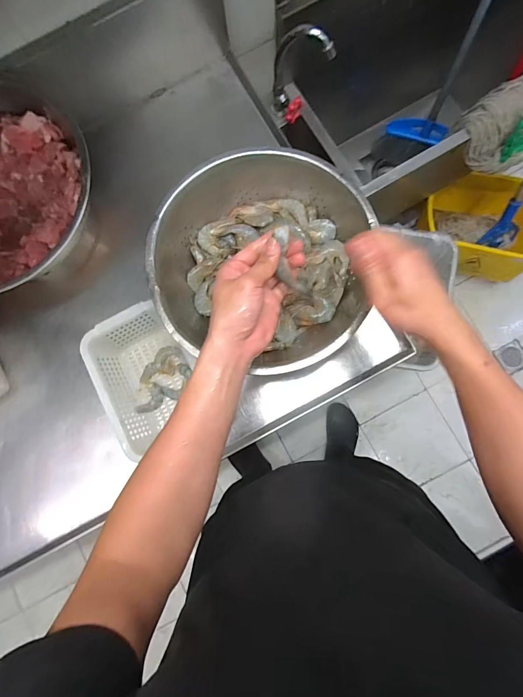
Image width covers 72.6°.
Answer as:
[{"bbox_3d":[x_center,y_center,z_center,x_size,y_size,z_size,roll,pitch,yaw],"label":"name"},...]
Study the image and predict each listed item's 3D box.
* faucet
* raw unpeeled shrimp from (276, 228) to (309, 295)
[{"bbox_3d":[0.078,-0.543,0.717,0.057,0.195,0.119,-38,82,-2],"label":"faucet"},{"bbox_3d":[0.033,-0.097,0.413,0.030,0.015,0.084,-16,117,1],"label":"raw unpeeled shrimp"}]

